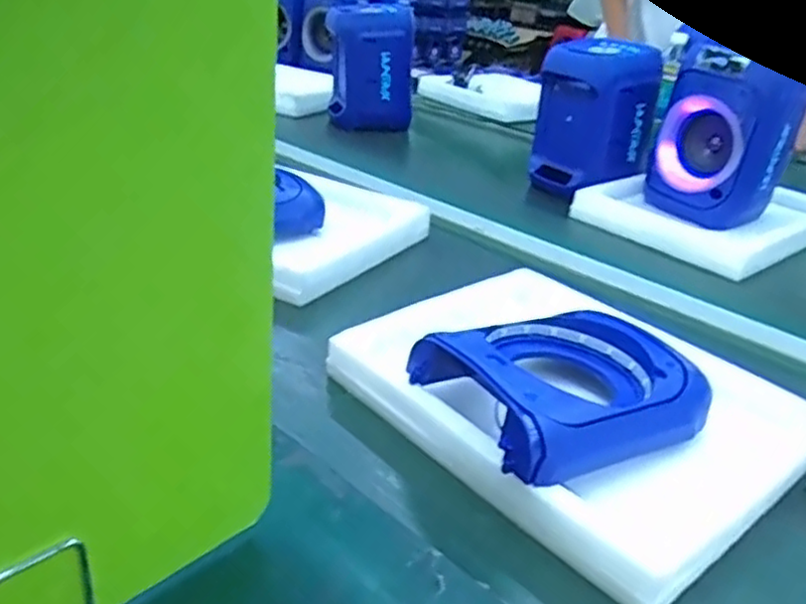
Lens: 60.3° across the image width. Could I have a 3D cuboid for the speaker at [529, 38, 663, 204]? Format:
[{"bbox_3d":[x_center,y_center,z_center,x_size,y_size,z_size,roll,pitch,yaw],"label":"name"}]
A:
[{"bbox_3d":[0.312,-0.305,1.135,0.151,0.218,0.142,-13,33,-29],"label":"speaker"}]

